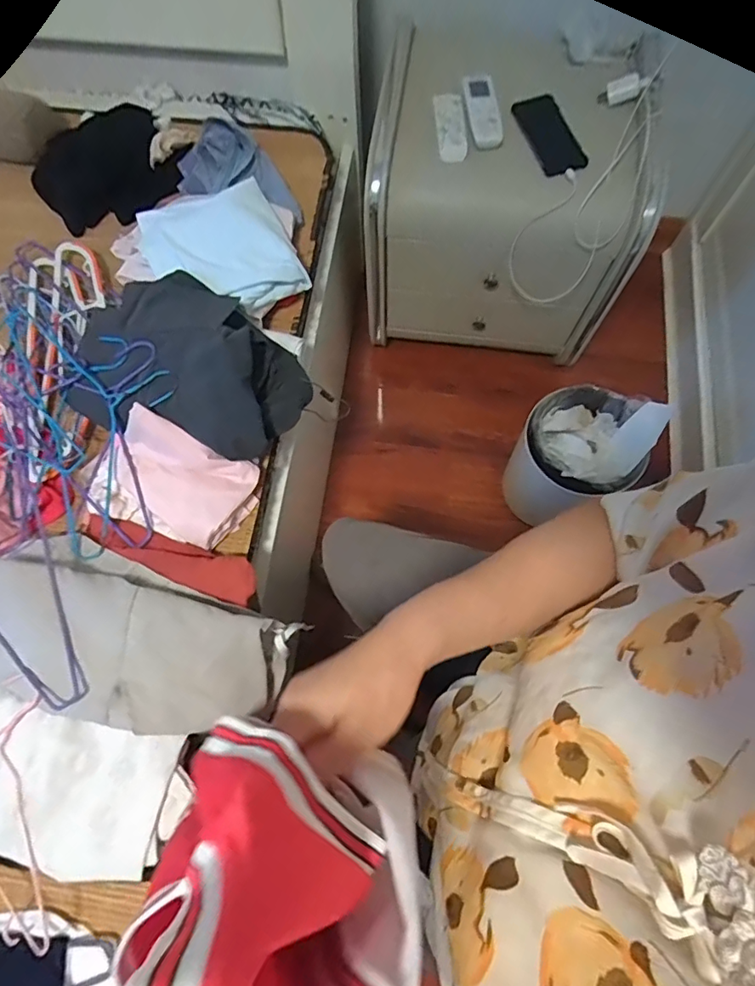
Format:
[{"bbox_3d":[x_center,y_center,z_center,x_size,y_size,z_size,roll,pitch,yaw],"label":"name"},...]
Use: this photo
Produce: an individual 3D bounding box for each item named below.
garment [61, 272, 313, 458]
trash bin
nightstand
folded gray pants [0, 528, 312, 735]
[{"bbox_3d":[-0.281,-0.188,0.709,0.358,0.098,0.239,28,74,10],"label":"garment"},{"bbox_3d":[0.381,-0.062,1.038,0.206,0.294,0.197,26,73,9],"label":"trash bin"},{"bbox_3d":[0.270,-0.626,1.136,0.539,0.443,0.490,7,71,3],"label":"nightstand"},{"bbox_3d":[-0.300,0.165,0.588,0.365,0.062,0.171,17,72,6],"label":"folded gray pants"}]

